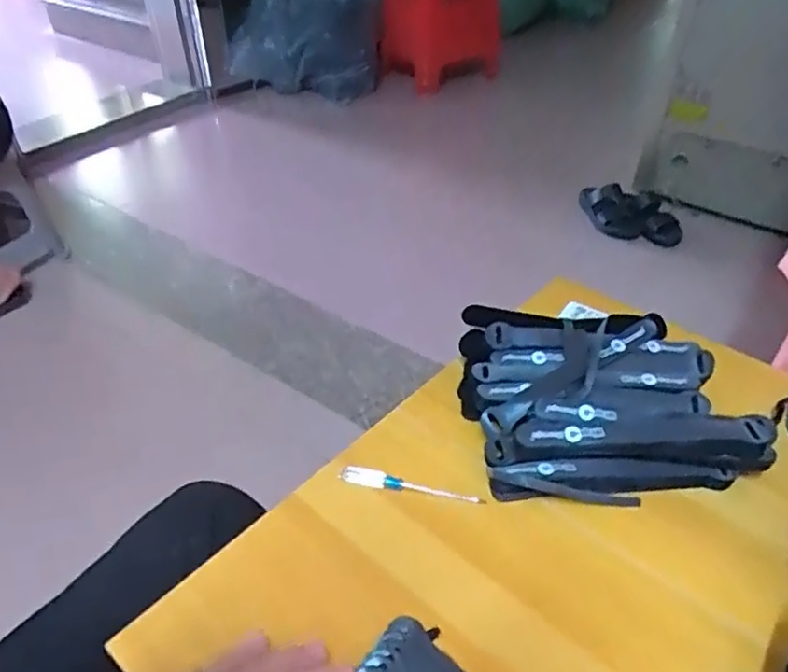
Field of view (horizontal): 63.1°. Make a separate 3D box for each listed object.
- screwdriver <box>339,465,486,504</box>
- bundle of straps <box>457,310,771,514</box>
[{"bbox_3d":[0.014,0.125,0.530,0.120,0.011,0.017,6,41,9],"label":"screwdriver"},{"bbox_3d":[0.186,0.055,0.579,0.241,0.053,0.191,0,40,1],"label":"bundle of straps"}]

